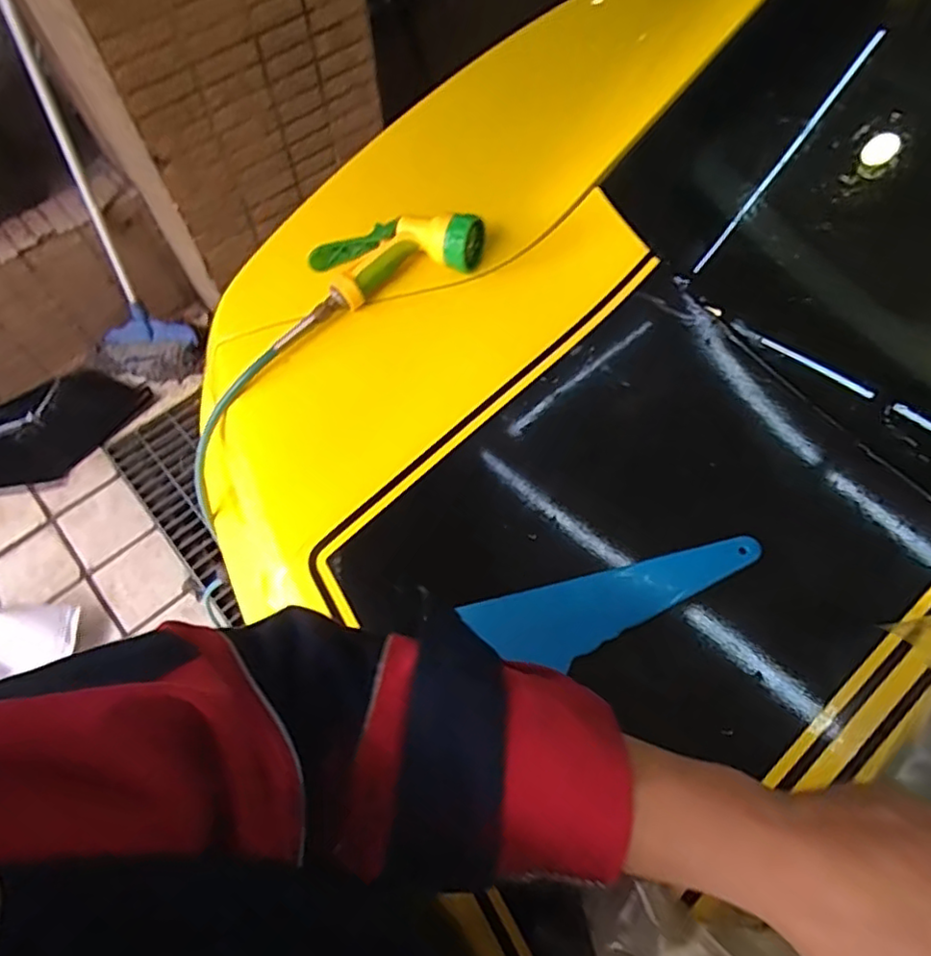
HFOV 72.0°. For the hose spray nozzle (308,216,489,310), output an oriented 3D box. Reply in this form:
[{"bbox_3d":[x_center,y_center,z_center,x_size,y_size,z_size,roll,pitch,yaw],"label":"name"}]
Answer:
[{"bbox_3d":[-0.069,-0.242,0.687,0.184,0.071,0.088,-20,63,-8],"label":"hose spray nozzle"}]

